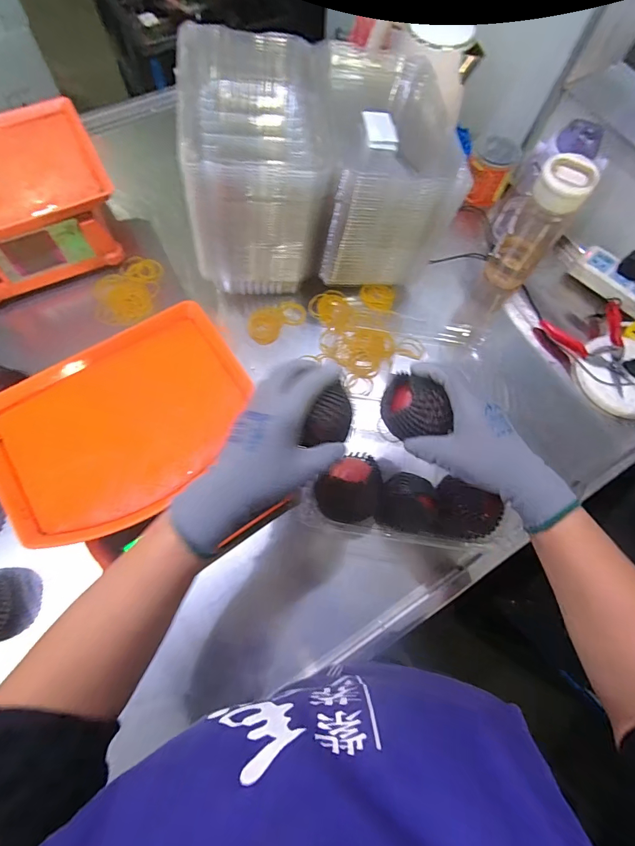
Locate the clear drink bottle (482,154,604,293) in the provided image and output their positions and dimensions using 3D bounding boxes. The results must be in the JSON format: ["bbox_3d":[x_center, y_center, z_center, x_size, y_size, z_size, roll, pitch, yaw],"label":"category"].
[{"bbox_3d":[0.337,-0.299,0.601,0.065,0.208,0.068,-27,73,-12],"label":"clear drink bottle"}]

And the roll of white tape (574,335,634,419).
[{"bbox_3d":[0.498,-0.073,0.616,0.140,0.028,0.128,1,70,-2],"label":"roll of white tape"}]

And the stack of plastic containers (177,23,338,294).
[{"bbox_3d":[-0.087,-0.373,0.582,0.184,0.244,0.265,-5,70,-4],"label":"stack of plastic containers"}]

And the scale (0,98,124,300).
[{"bbox_3d":[-0.488,-0.352,0.622,0.297,0.128,0.257,-23,72,-10],"label":"scale"}]

